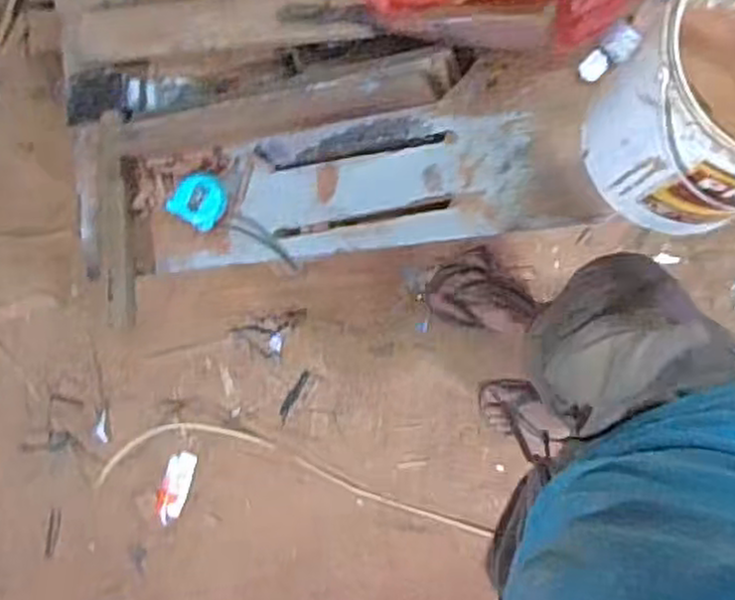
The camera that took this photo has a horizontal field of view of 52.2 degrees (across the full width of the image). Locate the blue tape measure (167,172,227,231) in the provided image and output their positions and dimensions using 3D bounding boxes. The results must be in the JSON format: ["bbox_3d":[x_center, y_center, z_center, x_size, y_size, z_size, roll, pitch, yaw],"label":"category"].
[{"bbox_3d":[-0.217,-0.131,0.980,0.062,0.033,0.069,40,99,3],"label":"blue tape measure"}]

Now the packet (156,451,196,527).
[{"bbox_3d":[-0.413,0.403,1.610,0.059,0.013,0.168,21,98,6],"label":"packet"}]

